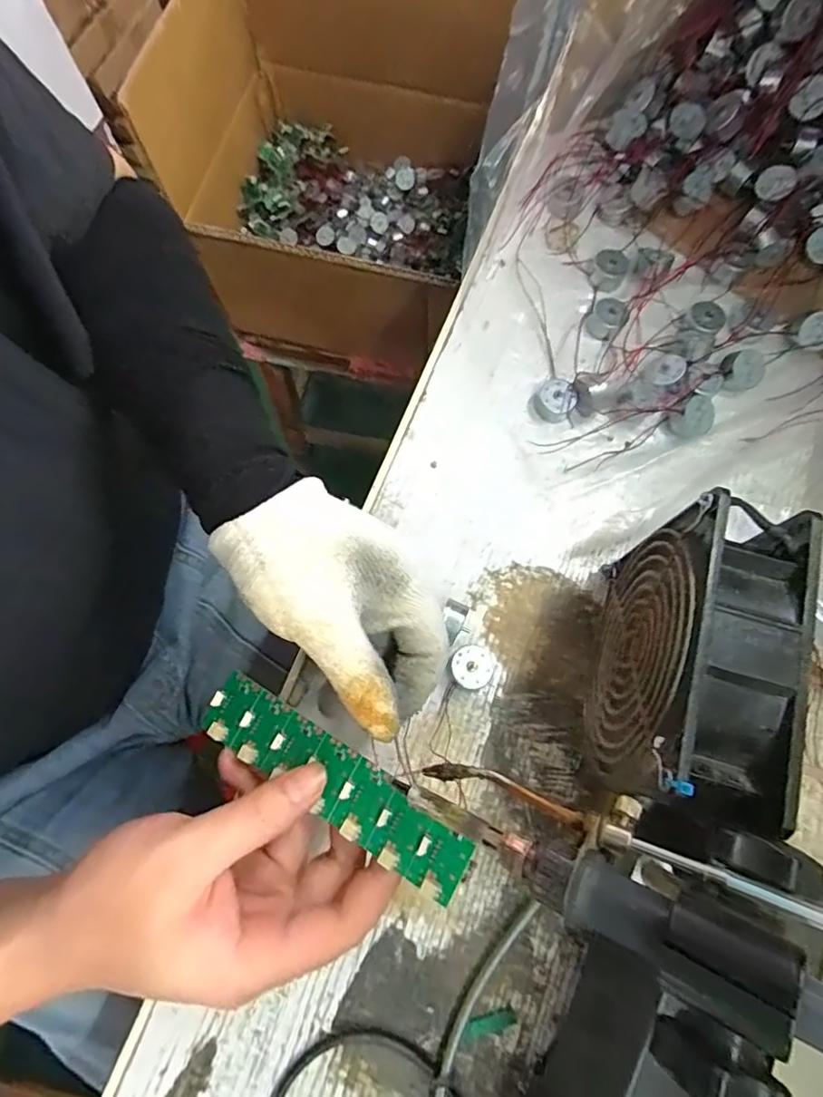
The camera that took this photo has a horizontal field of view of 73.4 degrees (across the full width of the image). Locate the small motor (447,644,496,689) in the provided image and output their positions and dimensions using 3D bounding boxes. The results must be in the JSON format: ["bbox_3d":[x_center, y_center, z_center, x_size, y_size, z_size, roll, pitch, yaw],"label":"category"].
[{"bbox_3d":[0.033,0.065,0.304,0.023,0.014,0.023,0,73,-1],"label":"small motor"}]

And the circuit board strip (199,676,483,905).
[{"bbox_3d":[-0.037,0.101,0.244,0.137,0.005,0.030,27,74,22],"label":"circuit board strip"}]

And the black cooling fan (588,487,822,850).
[{"bbox_3d":[0.117,0.052,0.254,0.051,0.119,0.121,17,75,6],"label":"black cooling fan"}]

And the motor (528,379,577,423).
[{"bbox_3d":[0.089,-0.093,0.347,0.025,0.015,0.021,30,75,7],"label":"motor"}]

